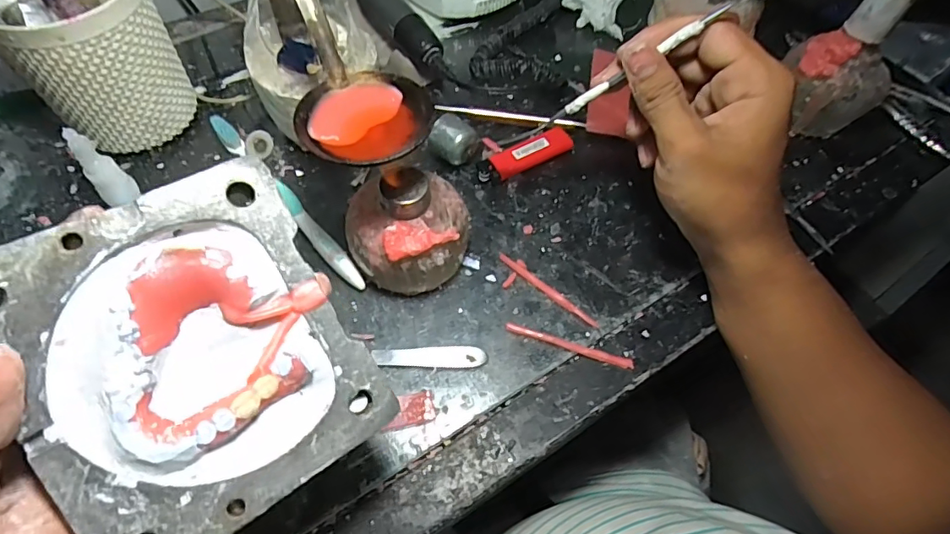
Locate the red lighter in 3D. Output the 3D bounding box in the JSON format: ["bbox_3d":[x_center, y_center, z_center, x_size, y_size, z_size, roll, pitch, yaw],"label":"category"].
[{"bbox_3d":[0.039,-0.085,0.403,0.079,0.014,0.023,-28,64,-18],"label":"red lighter"}]

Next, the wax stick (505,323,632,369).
[{"bbox_3d":[0.059,0.049,0.324,0.080,0.004,0.006,16,59,7],"label":"wax stick"}]

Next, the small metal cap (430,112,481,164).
[{"bbox_3d":[-0.016,-0.091,0.387,0.029,0.031,0.029,2,59,-2],"label":"small metal cap"}]

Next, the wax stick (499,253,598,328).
[{"bbox_3d":[0.047,0.015,0.343,0.077,0.004,0.006,37,64,18],"label":"wax stick"}]

